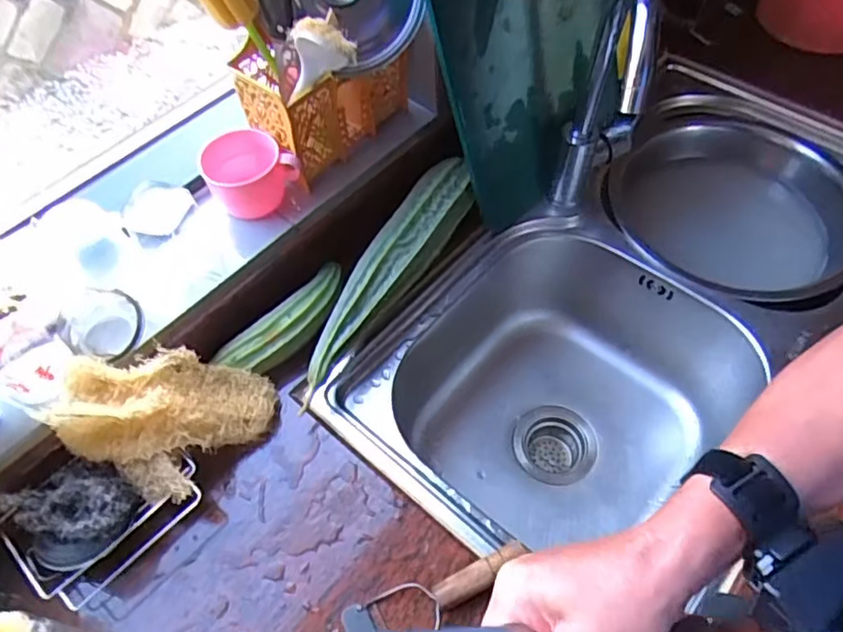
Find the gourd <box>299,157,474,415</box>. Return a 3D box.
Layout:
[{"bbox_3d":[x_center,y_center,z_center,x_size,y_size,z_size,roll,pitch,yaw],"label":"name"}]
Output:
[{"bbox_3d":[-0.041,-0.052,0.657,0.058,0.057,0.315,29,63,19],"label":"gourd"}]

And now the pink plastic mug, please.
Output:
[{"bbox_3d":[-0.186,-0.151,0.660,0.089,0.073,0.077,-26,60,-14],"label":"pink plastic mug"}]

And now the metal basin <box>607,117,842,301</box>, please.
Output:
[{"bbox_3d":[0.401,-0.139,0.794,0.293,0.074,0.304,-1,57,2],"label":"metal basin"}]

